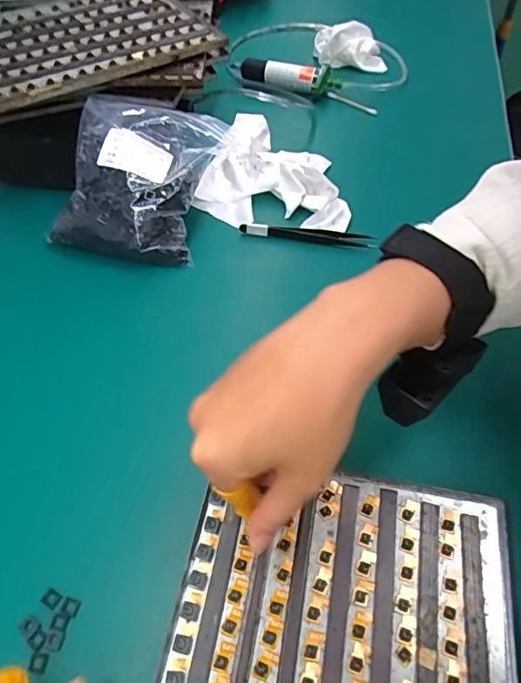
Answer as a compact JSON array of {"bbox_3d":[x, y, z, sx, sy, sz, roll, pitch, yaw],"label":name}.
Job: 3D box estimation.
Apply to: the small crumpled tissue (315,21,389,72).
[{"bbox_3d":[0.119,-0.391,0.659,0.097,0.041,0.054,10,54,10],"label":"small crumpled tissue"}]

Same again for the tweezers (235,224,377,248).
[{"bbox_3d":[0.043,-0.099,0.464,0.122,0.013,0.016,10,54,10],"label":"tweezers"}]

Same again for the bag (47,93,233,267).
[{"bbox_3d":[-0.112,-0.155,0.469,0.131,0.074,0.155,9,54,9],"label":"bag"}]

